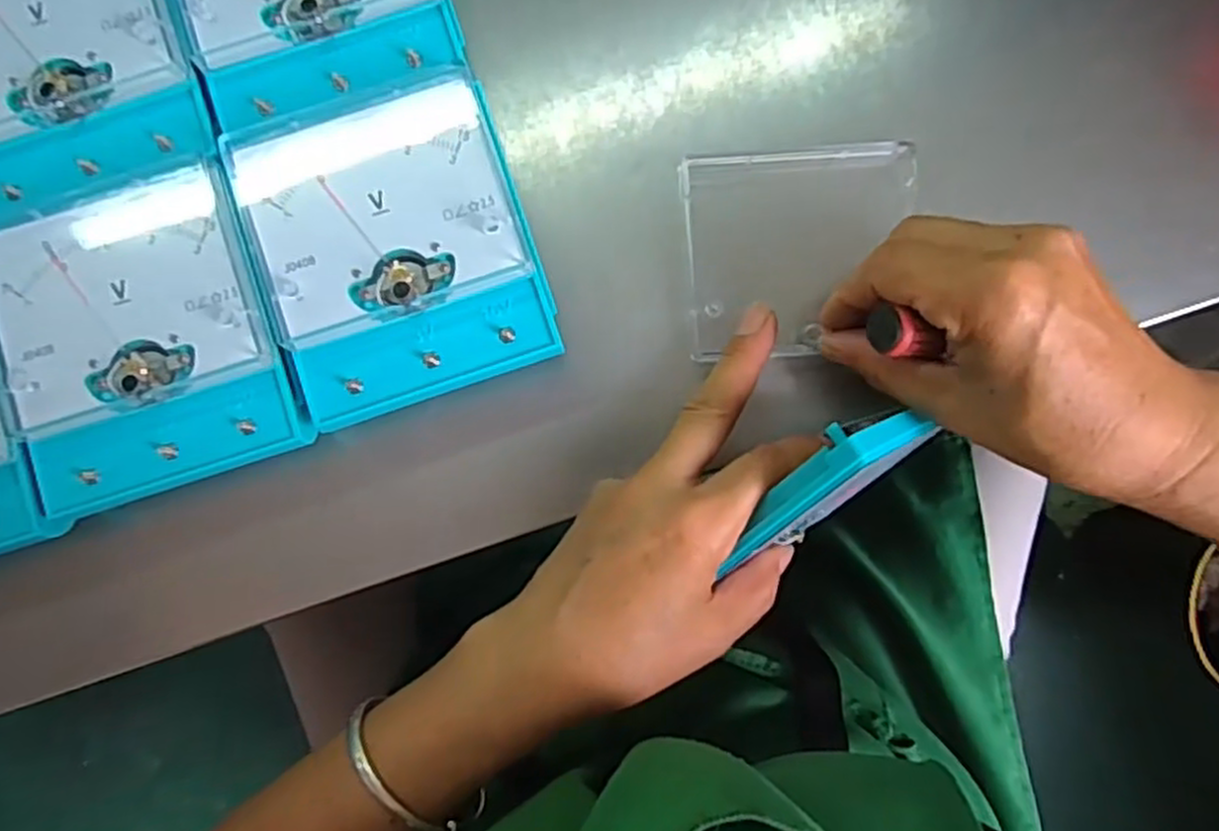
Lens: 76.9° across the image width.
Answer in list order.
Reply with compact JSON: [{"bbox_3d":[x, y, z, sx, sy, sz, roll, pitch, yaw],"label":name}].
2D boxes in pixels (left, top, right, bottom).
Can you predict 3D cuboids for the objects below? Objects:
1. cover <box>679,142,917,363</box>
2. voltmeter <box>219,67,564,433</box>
[{"bbox_3d":[0.080,-0.069,0.318,0.094,0.008,0.084,-5,87,-1],"label":"cover"},{"bbox_3d":[-0.082,-0.065,0.307,0.098,0.041,0.116,-18,87,-2],"label":"voltmeter"}]

